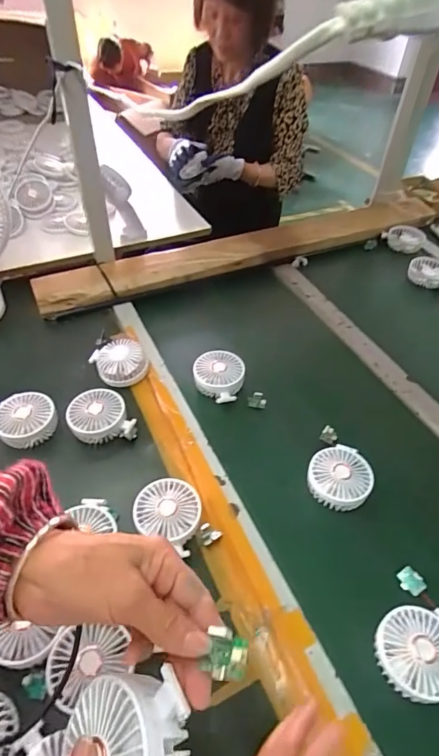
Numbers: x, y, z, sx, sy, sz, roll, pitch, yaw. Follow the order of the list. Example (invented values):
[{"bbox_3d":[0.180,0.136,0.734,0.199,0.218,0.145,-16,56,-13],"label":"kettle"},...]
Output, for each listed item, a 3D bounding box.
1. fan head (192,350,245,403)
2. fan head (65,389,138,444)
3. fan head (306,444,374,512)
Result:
[{"bbox_3d":[0.002,-0.004,0.750,0.090,0.039,0.080,36,54,23],"label":"fan head"},{"bbox_3d":[-0.190,0.061,0.692,0.101,0.041,0.083,-9,51,-14],"label":"fan head"},{"bbox_3d":[0.173,0.140,0.621,0.084,0.042,0.086,23,50,13],"label":"fan head"}]

